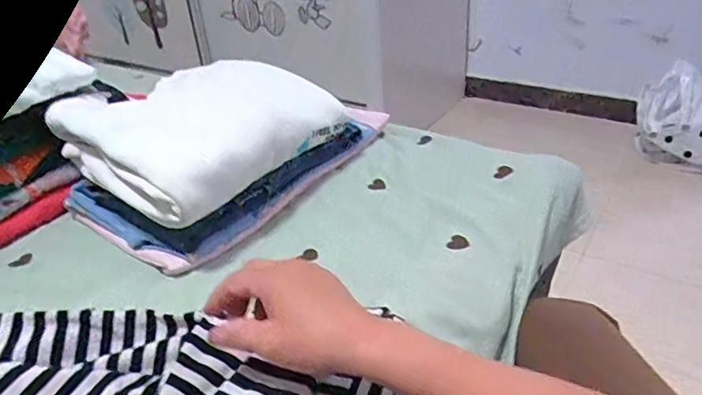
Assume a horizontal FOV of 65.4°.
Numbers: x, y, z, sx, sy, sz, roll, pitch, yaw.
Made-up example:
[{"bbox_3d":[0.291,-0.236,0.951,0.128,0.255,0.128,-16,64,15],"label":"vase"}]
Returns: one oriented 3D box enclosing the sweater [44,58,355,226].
[{"bbox_3d":[-0.186,-0.096,0.657,0.256,0.069,0.277,20,40,34],"label":"sweater"}]

